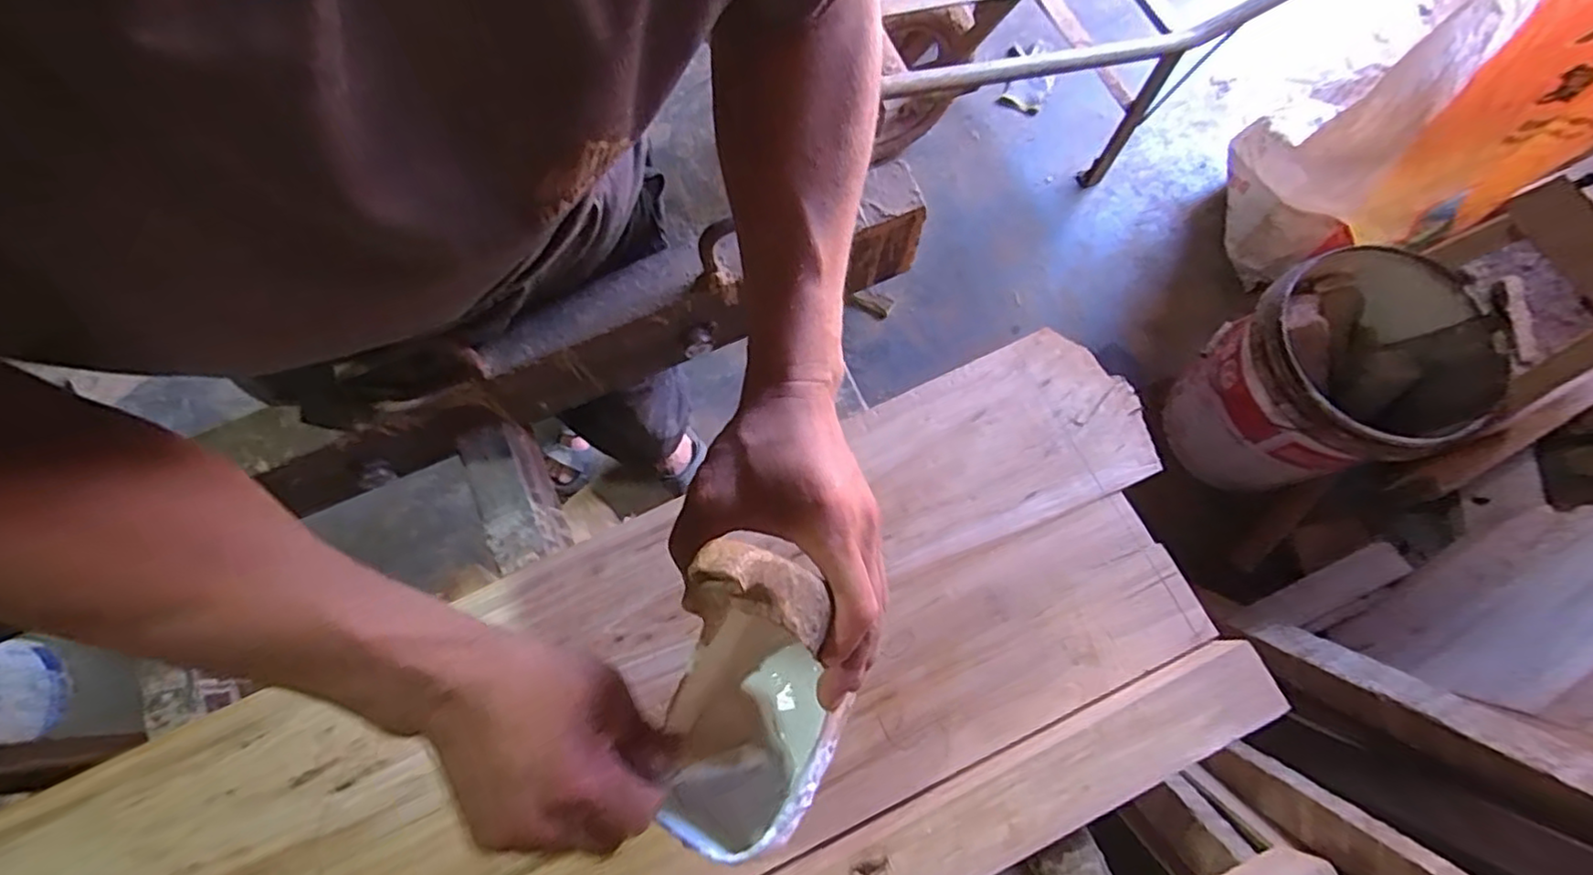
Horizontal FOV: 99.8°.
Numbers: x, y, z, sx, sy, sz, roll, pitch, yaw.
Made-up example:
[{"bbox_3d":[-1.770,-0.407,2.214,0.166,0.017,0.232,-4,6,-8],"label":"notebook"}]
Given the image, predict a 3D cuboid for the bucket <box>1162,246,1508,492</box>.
[{"bbox_3d":[0.843,-0.097,1.085,0.317,0.310,0.295,-1,72,3],"label":"bucket"}]

